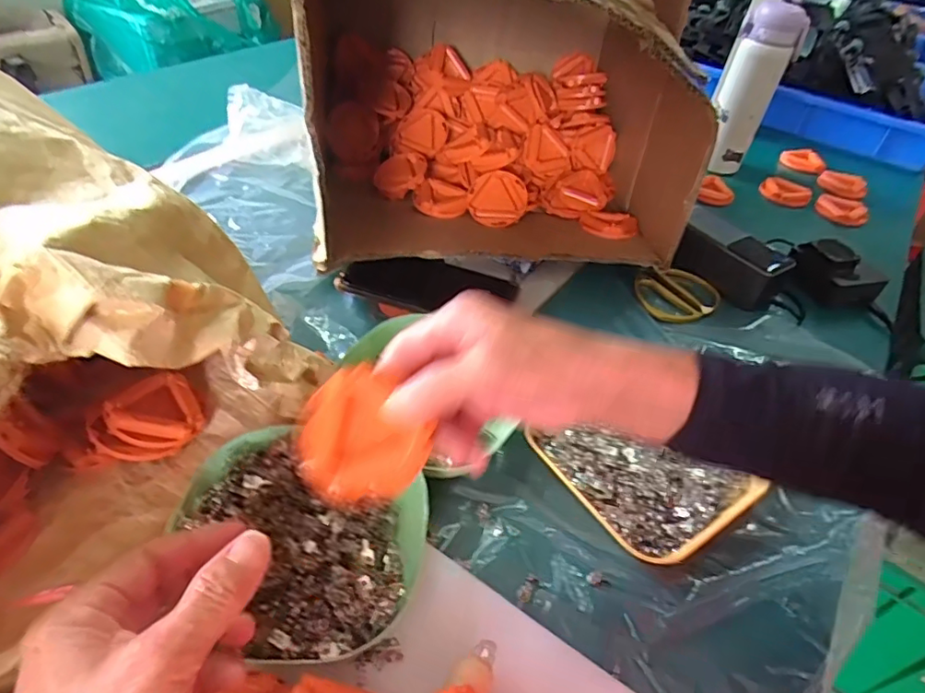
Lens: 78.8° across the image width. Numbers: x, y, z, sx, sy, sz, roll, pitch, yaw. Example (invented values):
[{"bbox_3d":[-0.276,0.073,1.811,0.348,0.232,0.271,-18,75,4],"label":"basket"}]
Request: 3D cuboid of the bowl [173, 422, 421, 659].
[{"bbox_3d":[-0.097,0.117,0.336,0.140,0.046,0.128,3,42,-3],"label":"bowl"}]

